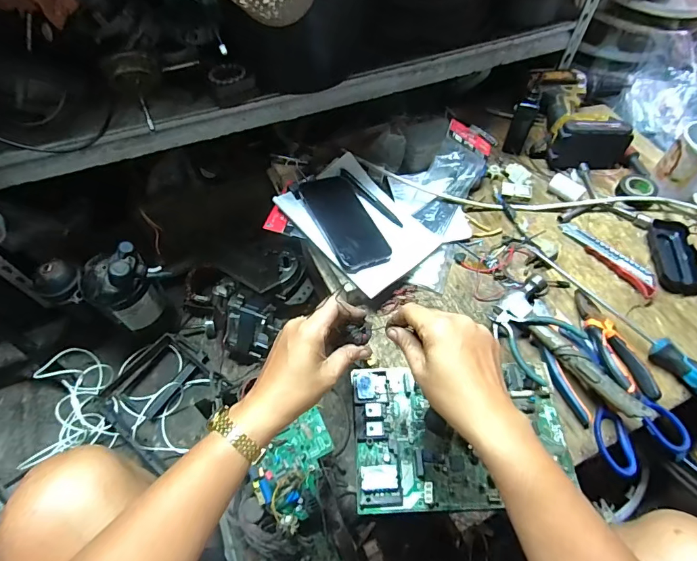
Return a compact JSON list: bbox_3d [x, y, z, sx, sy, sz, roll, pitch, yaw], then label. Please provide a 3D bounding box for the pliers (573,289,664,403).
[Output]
[{"bbox_3d":[0.343,0.080,0.536,0.049,0.029,0.148,-5,59,-2],"label":"pliers"}]

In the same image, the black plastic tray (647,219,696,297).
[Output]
[{"bbox_3d":[0.475,-0.037,0.607,0.055,0.020,0.124,7,59,5],"label":"black plastic tray"}]

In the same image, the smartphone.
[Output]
[{"bbox_3d":[-0.006,-0.087,0.604,0.078,0.009,0.169,-16,59,-18],"label":"smartphone"}]

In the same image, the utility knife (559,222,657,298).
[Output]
[{"bbox_3d":[0.388,-0.039,0.611,0.042,0.021,0.155,-27,62,-15],"label":"utility knife"}]

